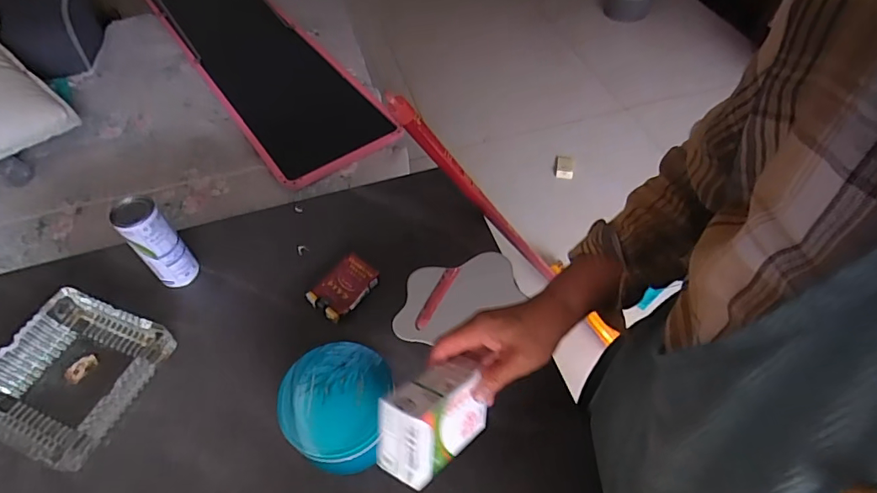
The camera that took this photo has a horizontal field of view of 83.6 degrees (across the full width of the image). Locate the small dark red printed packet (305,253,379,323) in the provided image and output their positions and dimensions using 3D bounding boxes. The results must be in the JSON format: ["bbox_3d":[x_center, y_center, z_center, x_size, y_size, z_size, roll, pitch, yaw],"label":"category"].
[{"bbox_3d":[-0.127,0.054,0.658,0.061,0.023,0.088,31,60,22],"label":"small dark red printed packet"}]

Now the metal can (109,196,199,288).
[{"bbox_3d":[-0.366,-0.003,0.641,0.051,0.133,0.052,-1,53,1],"label":"metal can"}]

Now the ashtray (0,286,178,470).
[{"bbox_3d":[-0.441,0.150,0.585,0.174,0.037,0.174,18,55,14],"label":"ashtray"}]

